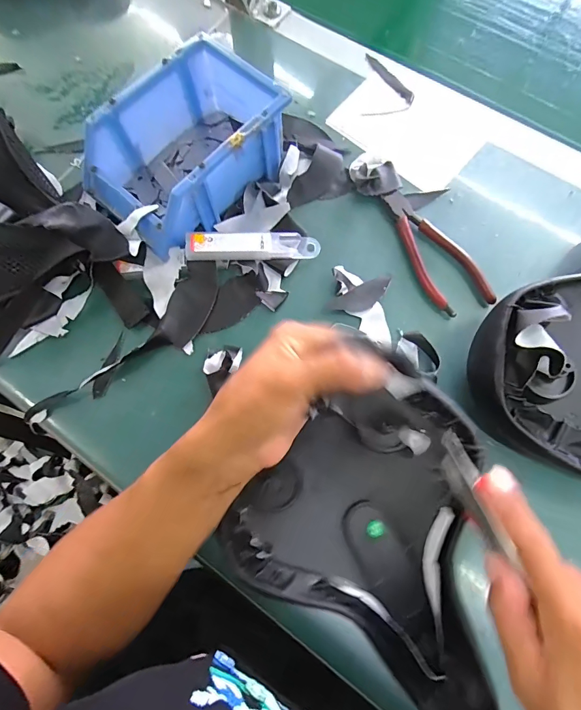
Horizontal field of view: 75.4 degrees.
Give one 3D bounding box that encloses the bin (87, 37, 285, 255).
[{"bbox_3d":[-0.098,-0.191,0.356,0.117,0.072,0.170,42,79,12],"label":"bin"}]

